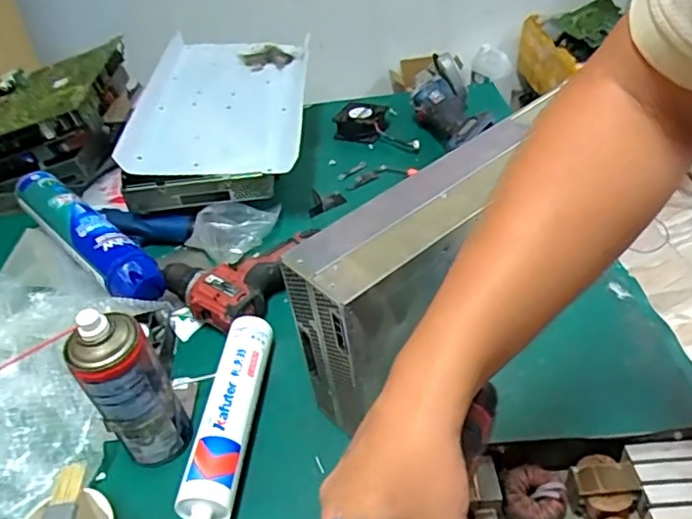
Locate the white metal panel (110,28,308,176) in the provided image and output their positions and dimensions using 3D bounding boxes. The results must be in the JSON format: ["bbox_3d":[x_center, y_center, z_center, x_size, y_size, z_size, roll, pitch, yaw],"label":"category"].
[{"bbox_3d":[-0.198,-0.258,0.937,0.252,0.028,0.378,2,45,-4],"label":"white metal panel"}]

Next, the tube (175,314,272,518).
[{"bbox_3d":[-0.115,0.177,0.550,0.046,0.051,0.304,-1,39,8],"label":"tube"}]

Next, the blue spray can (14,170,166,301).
[{"bbox_3d":[-0.349,-0.037,0.776,0.349,0.061,0.064,28,50,36],"label":"blue spray can"}]

